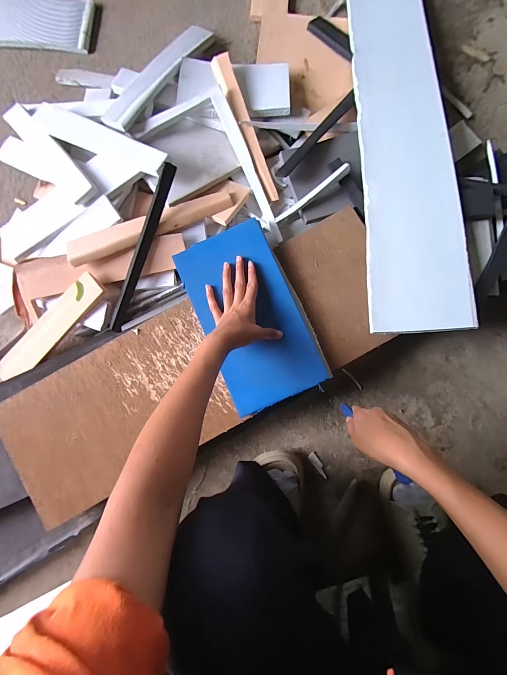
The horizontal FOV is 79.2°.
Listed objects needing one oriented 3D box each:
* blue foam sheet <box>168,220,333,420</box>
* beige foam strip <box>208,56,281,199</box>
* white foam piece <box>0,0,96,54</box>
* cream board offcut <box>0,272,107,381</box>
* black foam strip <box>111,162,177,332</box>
[{"bbox_3d":[-0.004,-0.036,0.486,0.155,0.013,0.281,-24,86,1],"label":"blue foam sheet"},{"bbox_3d":[-0.016,-0.373,0.540,0.031,0.018,0.286,-19,86,1],"label":"beige foam strip"},{"bbox_3d":[-0.450,-0.650,0.622,0.246,0.012,0.130,3,86,2],"label":"white foam piece"},{"bbox_3d":[-0.370,-0.009,0.549,0.279,0.015,0.059,-38,85,14],"label":"cream board offcut"},{"bbox_3d":[-0.188,-0.144,0.513,0.021,0.017,0.283,24,101,4],"label":"black foam strip"}]

